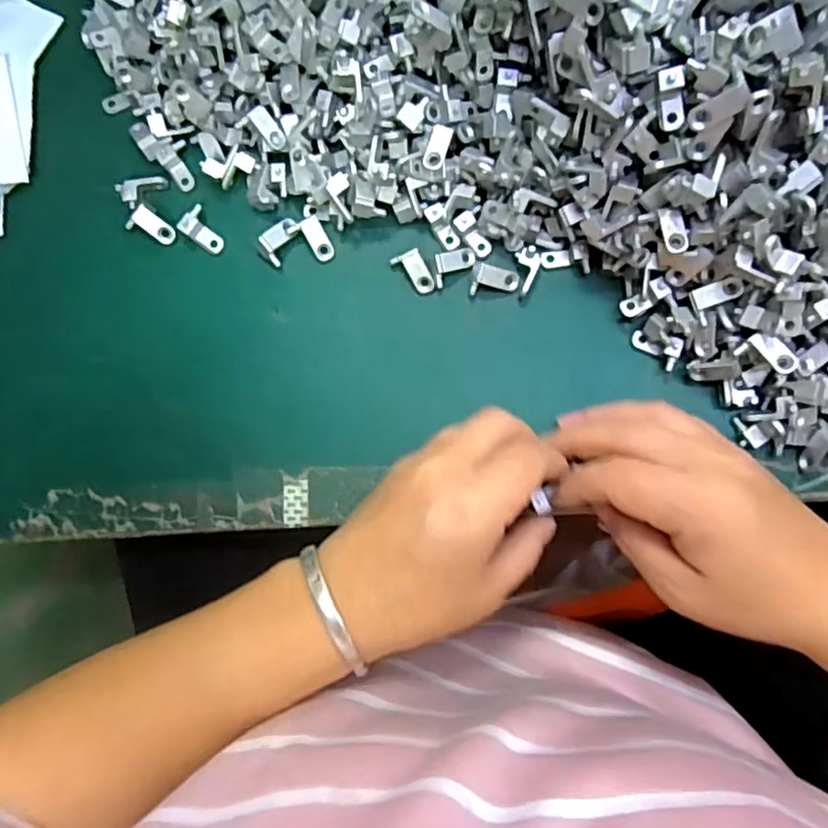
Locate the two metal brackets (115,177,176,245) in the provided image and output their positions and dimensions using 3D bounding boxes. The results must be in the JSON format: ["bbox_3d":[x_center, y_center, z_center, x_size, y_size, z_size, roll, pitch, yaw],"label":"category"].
[{"bbox_3d":[-0.142,-0.108,0.341,0.024,0.014,0.035,-12,85,2],"label":"two metal brackets"}]

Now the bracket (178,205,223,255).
[{"bbox_3d":[-0.111,-0.096,0.341,0.015,0.010,0.024,-43,84,-1],"label":"bracket"}]

